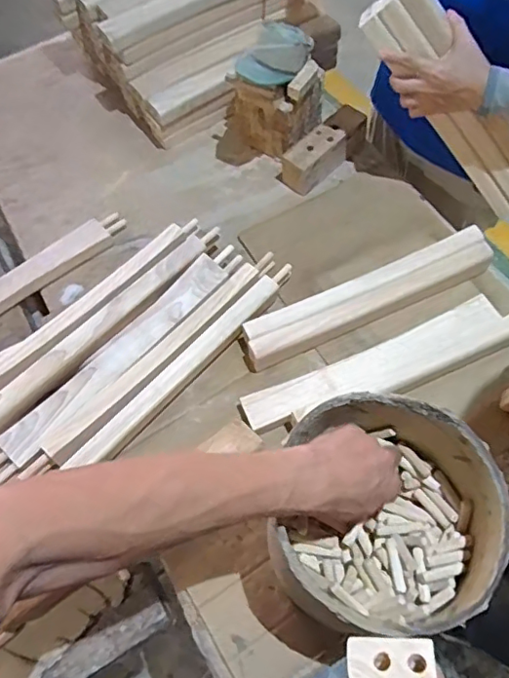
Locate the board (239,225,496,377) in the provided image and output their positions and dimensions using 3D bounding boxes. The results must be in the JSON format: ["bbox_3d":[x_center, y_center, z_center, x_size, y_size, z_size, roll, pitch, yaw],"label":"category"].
[{"bbox_3d":[0.155,-0.057,0.768,0.362,0.064,0.056,-22,64,-7],"label":"board"}]

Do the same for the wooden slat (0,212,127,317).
[{"bbox_3d":[-0.370,-0.065,0.798,0.414,0.017,0.052,-39,87,-18],"label":"wooden slat"}]

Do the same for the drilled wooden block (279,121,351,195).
[{"bbox_3d":[0.096,-0.294,0.895,0.054,0.065,0.125,39,72,20],"label":"drilled wooden block"}]

